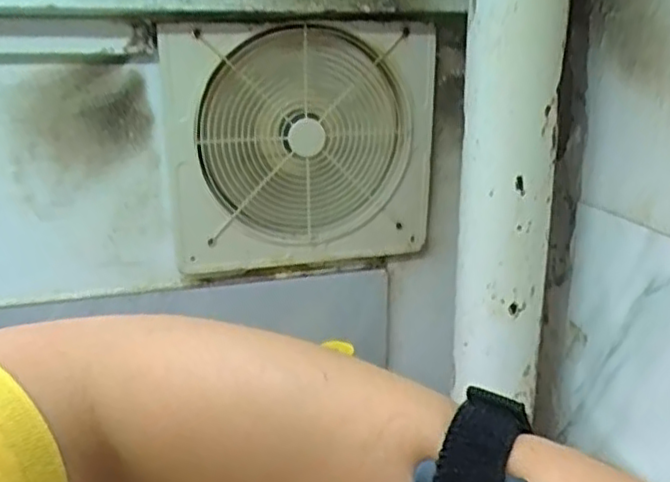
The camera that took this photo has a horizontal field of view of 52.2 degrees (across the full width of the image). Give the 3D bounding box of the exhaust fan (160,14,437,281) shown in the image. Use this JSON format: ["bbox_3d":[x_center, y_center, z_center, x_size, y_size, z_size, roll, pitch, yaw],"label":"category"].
[{"bbox_3d":[-0.043,-0.124,0.925,0.357,0.326,0.074,-4,13,-9],"label":"exhaust fan"}]

